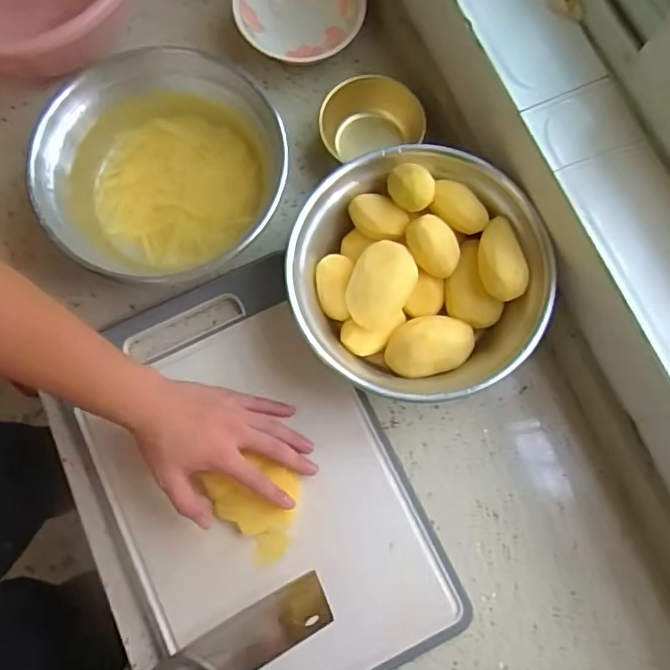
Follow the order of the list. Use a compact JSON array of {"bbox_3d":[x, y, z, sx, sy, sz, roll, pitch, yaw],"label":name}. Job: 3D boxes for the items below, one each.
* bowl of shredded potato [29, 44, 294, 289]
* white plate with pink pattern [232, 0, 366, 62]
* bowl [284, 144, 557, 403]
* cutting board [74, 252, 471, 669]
[{"bbox_3d":[-0.175,-0.171,0.618,0.220,0.093,0.242,0,79,1],"label":"bowl of shredded potato"},{"bbox_3d":[-0.042,-0.377,0.689,0.146,0.056,0.137,0,79,1],"label":"white plate with pink pattern"},{"bbox_3d":[0.083,-0.059,0.598,0.243,0.096,0.249,0,77,-1],"label":"bowl"},{"bbox_3d":[-0.083,0.154,0.586,0.276,0.021,0.421,-26,79,-7],"label":"cutting board"}]

